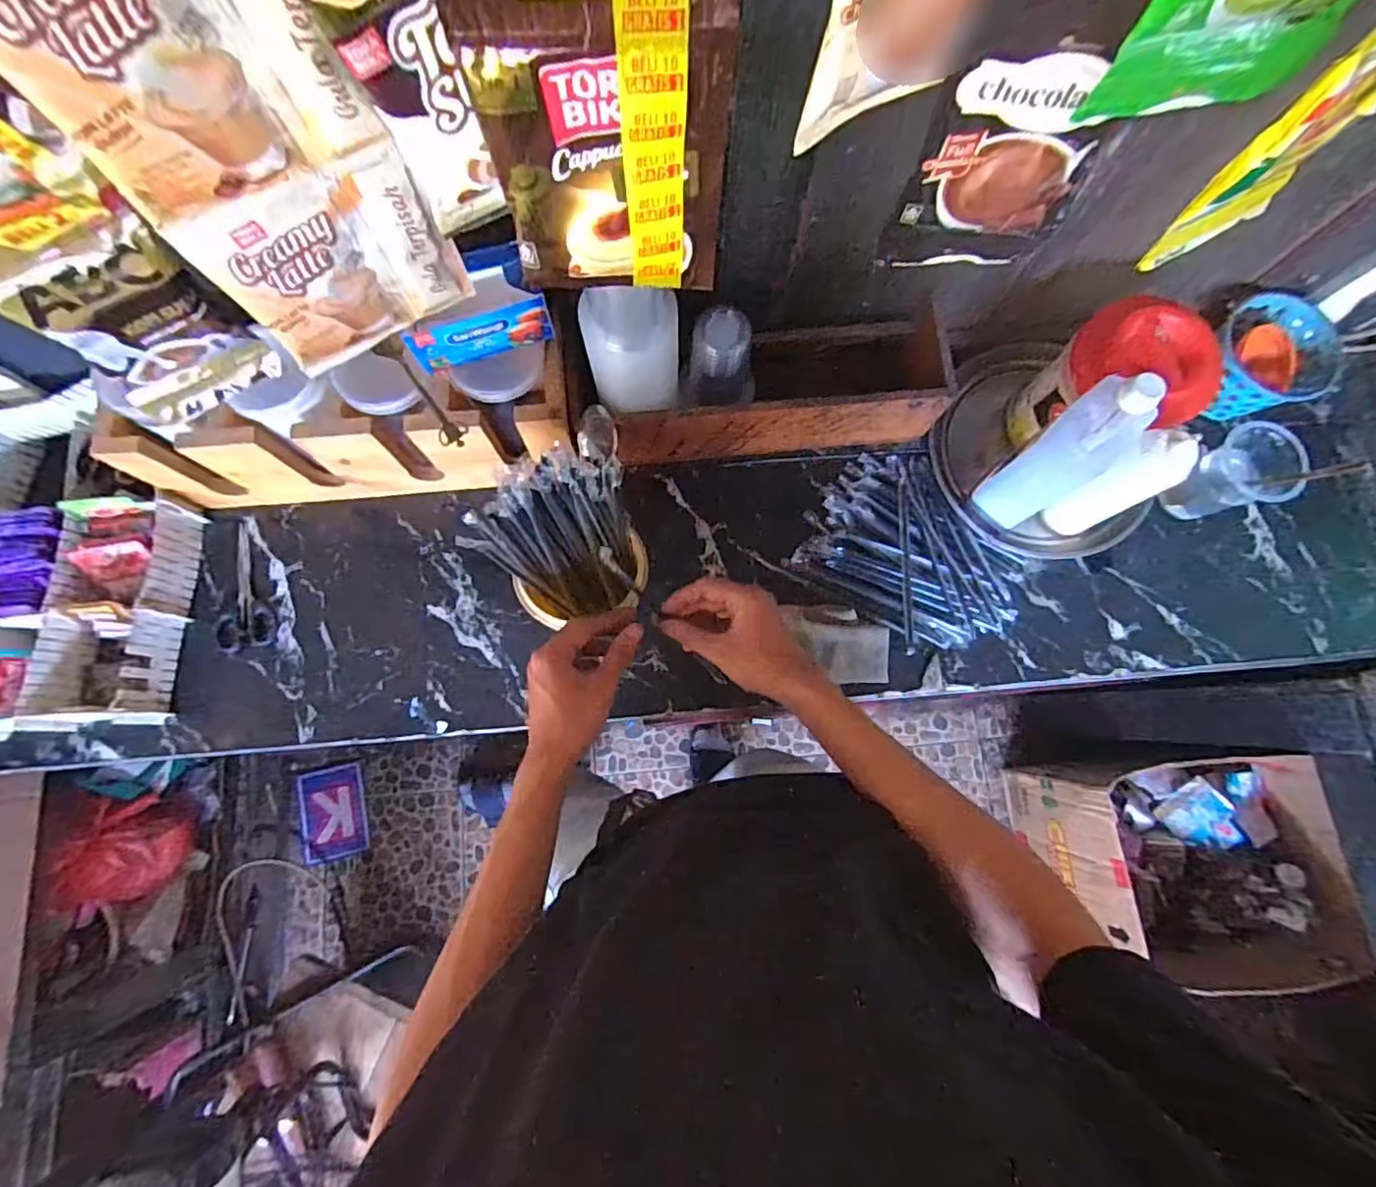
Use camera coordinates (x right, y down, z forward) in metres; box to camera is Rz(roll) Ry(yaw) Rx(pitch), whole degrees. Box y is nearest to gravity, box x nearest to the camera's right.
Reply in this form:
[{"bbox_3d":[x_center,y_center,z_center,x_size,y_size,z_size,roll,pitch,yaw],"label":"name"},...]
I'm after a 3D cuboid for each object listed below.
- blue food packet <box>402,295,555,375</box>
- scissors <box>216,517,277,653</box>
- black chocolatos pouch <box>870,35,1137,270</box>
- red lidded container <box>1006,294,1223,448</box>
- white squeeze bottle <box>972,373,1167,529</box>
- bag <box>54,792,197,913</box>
[{"bbox_3d":[-0.193,-0.243,0.576,0.127,0.049,0.011,-20,80,-5],"label":"blue food packet"},{"bbox_3d":[-0.506,-0.011,0.711,0.061,0.008,0.156,0,78,-1],"label":"scissors"},{"bbox_3d":[0.158,-0.209,0.308,0.091,0.130,0.020,2,78,-1],"label":"black chocolatos pouch"},{"bbox_3d":[0.472,-0.223,0.688,0.129,0.157,0.132,0,78,-1],"label":"red lidded container"},{"bbox_3d":[0.394,-0.143,0.650,0.094,0.215,0.071,-39,82,-8],"label":"white squeeze bottle"},{"bbox_3d":[-1.009,0.462,1.115,0.068,0.206,0.184,10,78,1],"label":"bag"}]

